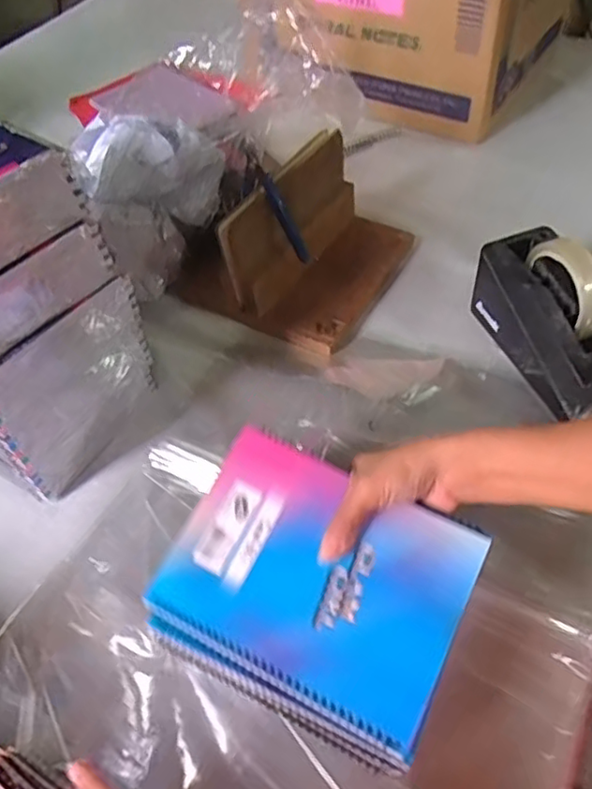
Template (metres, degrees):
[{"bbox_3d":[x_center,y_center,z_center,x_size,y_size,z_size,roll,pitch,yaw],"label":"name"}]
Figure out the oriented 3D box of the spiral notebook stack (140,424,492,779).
[{"bbox_3d":[0.012,0.137,0.440,0.197,0.047,0.166,24,69,16],"label":"spiral notebook stack"}]

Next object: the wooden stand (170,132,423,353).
[{"bbox_3d":[-0.005,-0.187,0.695,0.219,0.130,0.210,23,57,23],"label":"wooden stand"}]

